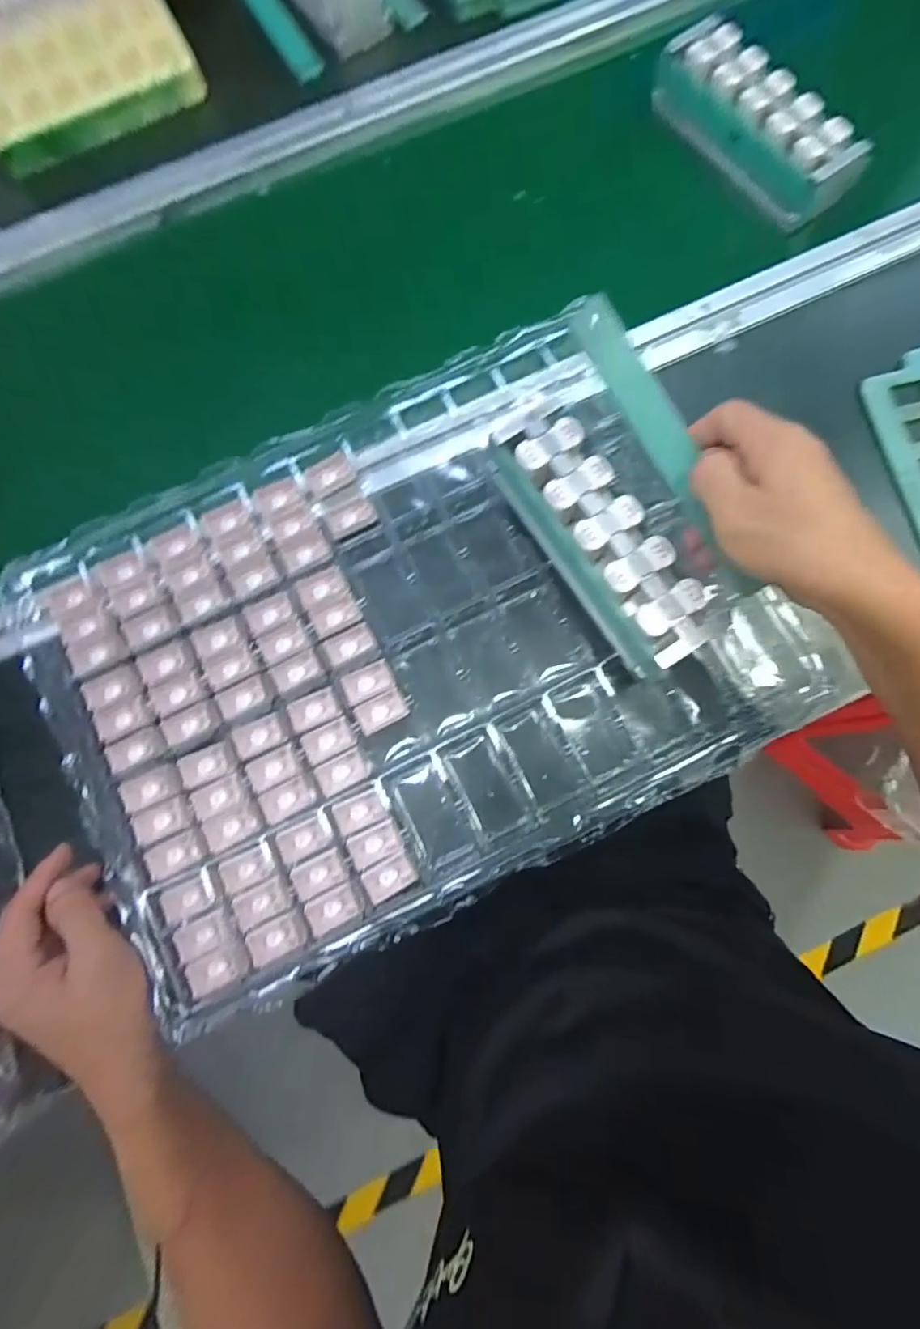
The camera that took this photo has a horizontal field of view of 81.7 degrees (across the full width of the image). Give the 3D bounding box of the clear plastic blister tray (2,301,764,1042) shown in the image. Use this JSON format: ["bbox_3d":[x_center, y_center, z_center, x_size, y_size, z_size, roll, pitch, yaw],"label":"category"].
[{"bbox_3d":[-0.050,-0.013,0.384,0.459,0.040,0.349,-26,81,-3],"label":"clear plastic blister tray"}]

